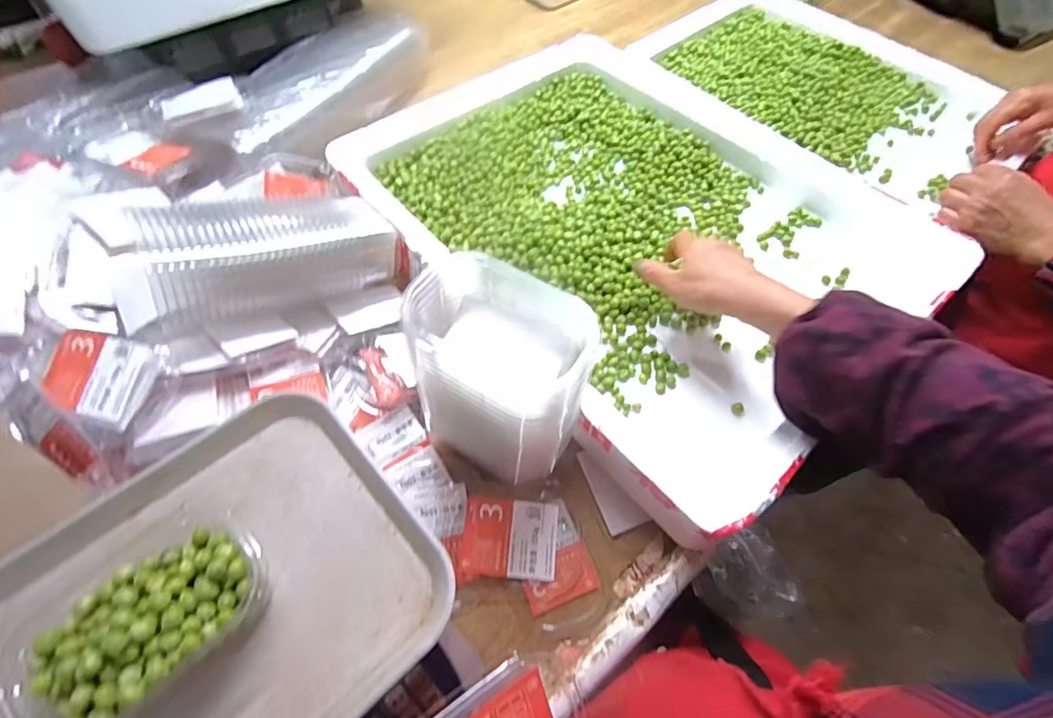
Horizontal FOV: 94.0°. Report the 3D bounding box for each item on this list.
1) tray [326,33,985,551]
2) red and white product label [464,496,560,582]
[{"bbox_3d":[0.132,-0.191,0.576,0.502,0.068,0.612,-35,67,-20],"label":"tray"},{"bbox_3d":[-0.013,0.152,0.418,0.078,0.006,0.062,8,69,-8],"label":"red and white product label"}]

